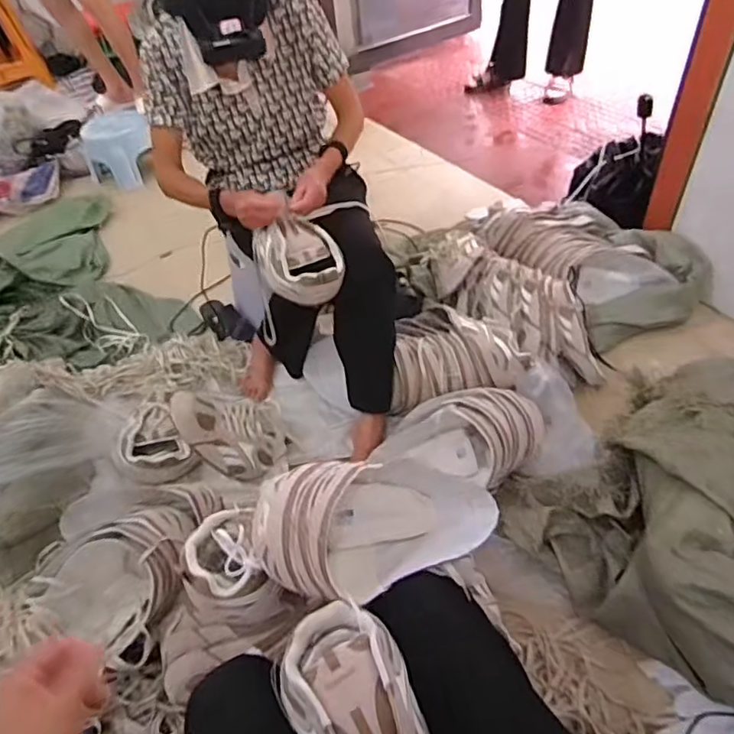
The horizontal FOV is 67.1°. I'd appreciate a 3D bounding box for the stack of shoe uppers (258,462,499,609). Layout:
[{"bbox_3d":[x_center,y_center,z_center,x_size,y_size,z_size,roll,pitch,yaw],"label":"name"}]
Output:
[{"bbox_3d":[0.011,0.184,0.641,0.278,0.099,0.149,-4,48,2],"label":"stack of shoe uppers"}]

